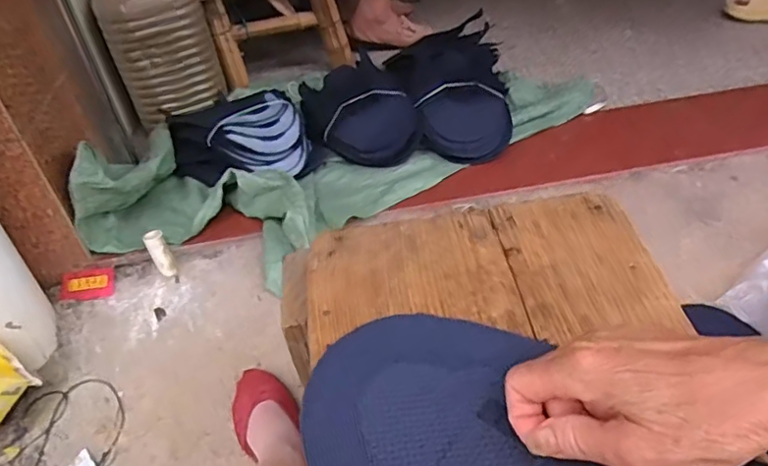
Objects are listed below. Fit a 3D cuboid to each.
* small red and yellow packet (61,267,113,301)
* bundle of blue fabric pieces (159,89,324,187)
[{"bbox_3d":[-0.506,0.089,0.984,0.091,0.018,0.049,-6,75,-3],"label":"small red and yellow packet"},{"bbox_3d":[-0.274,-0.188,1.113,0.265,0.108,0.217,-17,42,-12],"label":"bundle of blue fabric pieces"}]

